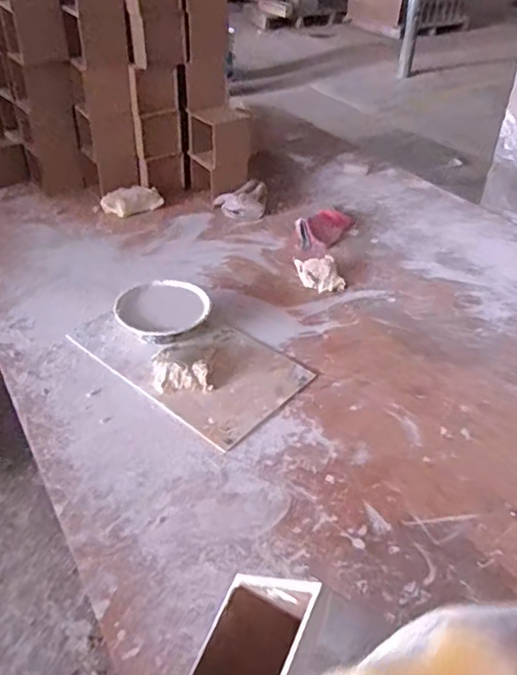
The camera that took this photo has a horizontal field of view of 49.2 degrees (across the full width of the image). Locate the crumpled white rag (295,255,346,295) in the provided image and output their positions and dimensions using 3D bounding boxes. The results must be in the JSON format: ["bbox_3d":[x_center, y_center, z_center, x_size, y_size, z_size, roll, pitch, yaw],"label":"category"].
[{"bbox_3d":[0.135,-0.138,1.217,0.090,0.034,0.094,-6,41,-8],"label":"crumpled white rag"}]

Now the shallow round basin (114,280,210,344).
[{"bbox_3d":[-0.182,-0.043,1.072,0.161,0.063,0.143,-15,41,-20],"label":"shallow round basin"}]

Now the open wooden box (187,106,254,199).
[{"bbox_3d":[-0.104,-0.478,1.469,0.123,0.201,0.133,-23,44,-27],"label":"open wooden box"}]

